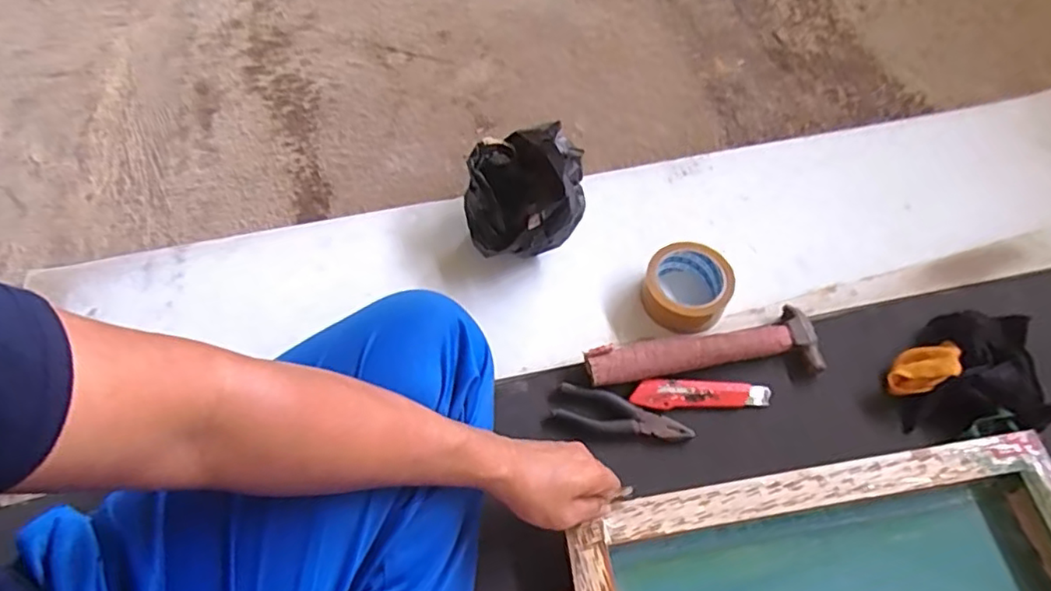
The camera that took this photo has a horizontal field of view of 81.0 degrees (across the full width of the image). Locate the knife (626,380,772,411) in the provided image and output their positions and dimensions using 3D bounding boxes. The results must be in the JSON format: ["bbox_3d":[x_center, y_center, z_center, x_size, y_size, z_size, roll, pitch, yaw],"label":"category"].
[{"bbox_3d":[0.195,0.111,0.682,0.150,0.009,0.032,0,60,0],"label":"knife"}]

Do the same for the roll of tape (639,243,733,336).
[{"bbox_3d":[0.194,-0.011,0.732,0.098,0.054,0.099,0,60,1],"label":"roll of tape"}]

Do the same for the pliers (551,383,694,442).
[{"bbox_3d":[0.106,0.131,0.668,0.146,0.011,0.039,14,61,9],"label":"pliers"}]

